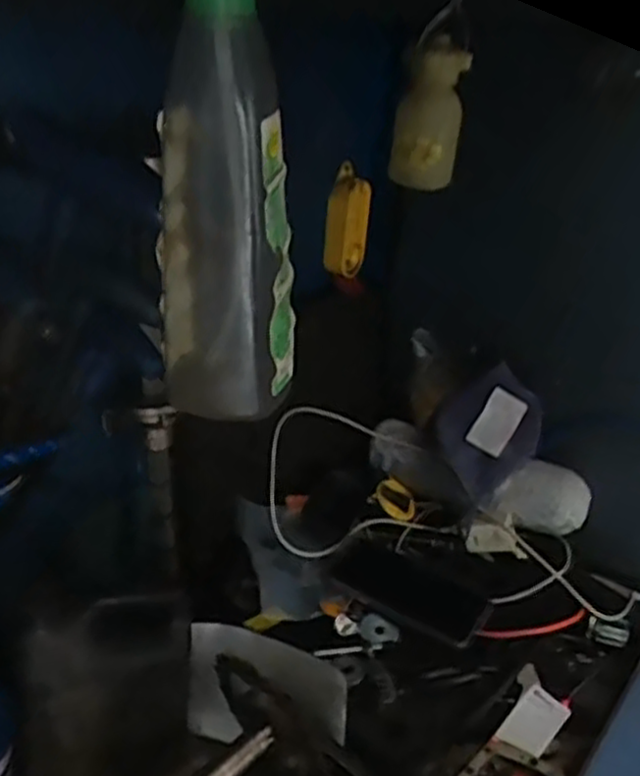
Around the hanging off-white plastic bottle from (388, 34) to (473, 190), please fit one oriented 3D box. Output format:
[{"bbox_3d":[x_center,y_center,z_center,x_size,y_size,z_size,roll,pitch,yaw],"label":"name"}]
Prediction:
[{"bbox_3d":[0.069,-0.170,0.491,0.038,0.086,0.033,6,28,-1],"label":"hanging off-white plastic bottle"}]

